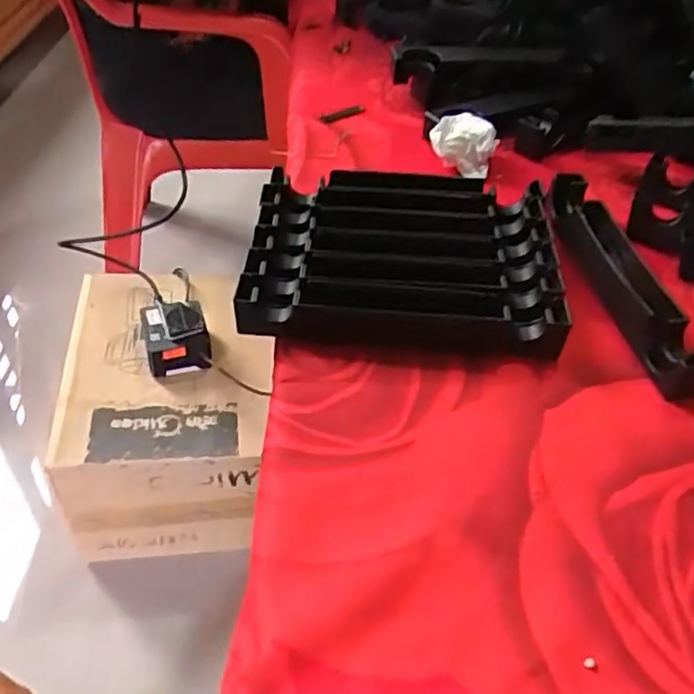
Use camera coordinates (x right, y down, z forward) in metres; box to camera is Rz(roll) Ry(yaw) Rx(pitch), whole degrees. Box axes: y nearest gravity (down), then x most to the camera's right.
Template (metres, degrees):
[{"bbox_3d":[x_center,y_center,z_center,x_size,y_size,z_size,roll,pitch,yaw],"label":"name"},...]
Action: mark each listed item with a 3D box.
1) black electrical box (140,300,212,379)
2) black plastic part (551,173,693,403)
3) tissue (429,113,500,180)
[{"bbox_3d":[-0.208,-0.014,0.811,0.076,0.049,0.087,-10,47,-15],"label":"black electrical box"},{"bbox_3d":[0.186,-0.052,0.464,0.036,0.034,0.208,-2,43,-6],"label":"black plastic part"},{"bbox_3d":[0.101,-0.174,0.582,0.058,0.036,0.047,26,47,22],"label":"tissue"}]

